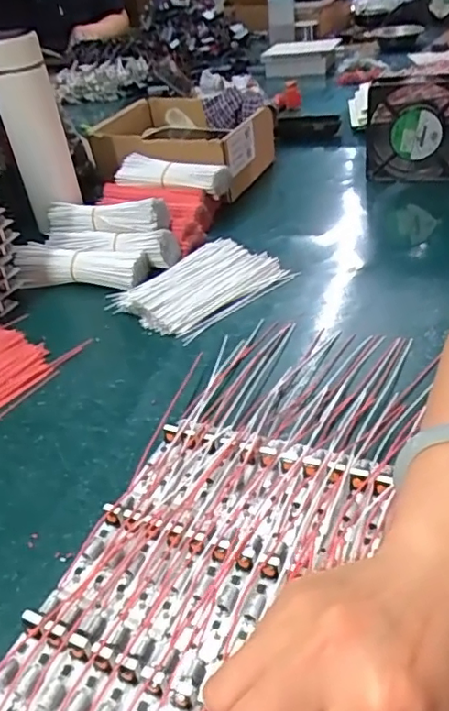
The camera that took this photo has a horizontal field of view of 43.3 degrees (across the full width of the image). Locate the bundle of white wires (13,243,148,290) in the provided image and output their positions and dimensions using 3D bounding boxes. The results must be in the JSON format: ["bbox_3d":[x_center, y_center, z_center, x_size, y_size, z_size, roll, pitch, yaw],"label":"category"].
[{"bbox_3d":[-0.153,-0.097,0.613,0.144,0.035,0.047,2,38,14],"label":"bundle of white wires"}]

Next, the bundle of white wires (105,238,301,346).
[{"bbox_3d":[-0.026,-0.075,0.576,0.160,0.026,0.122,-32,43,-29],"label":"bundle of white wires"}]

